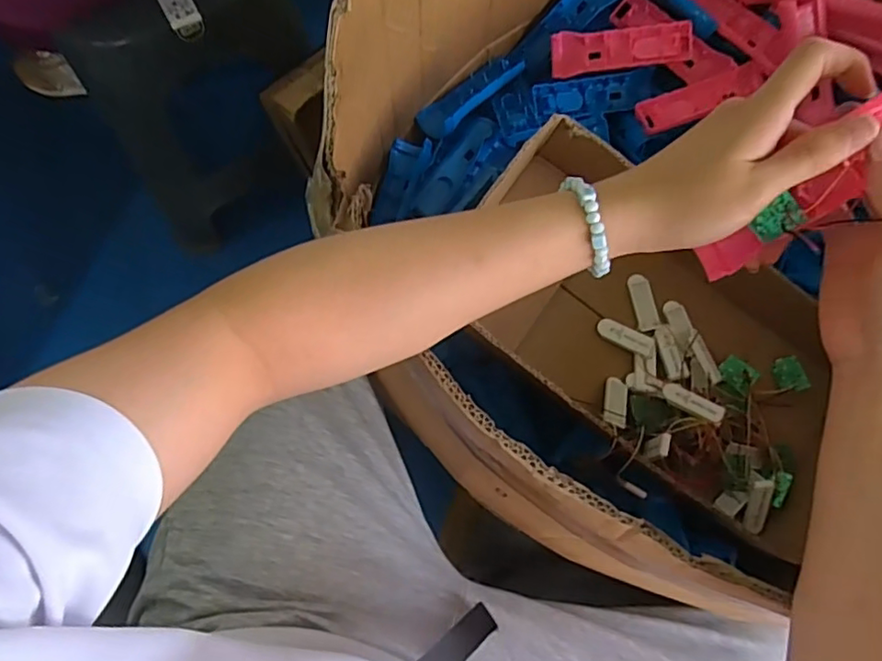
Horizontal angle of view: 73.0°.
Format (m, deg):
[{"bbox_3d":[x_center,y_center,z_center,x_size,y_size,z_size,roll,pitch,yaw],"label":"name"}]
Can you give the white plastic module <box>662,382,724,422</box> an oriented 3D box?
[{"bbox_3d":[0.247,0.070,0.584,0.057,0.006,0.020,27,74,25],"label":"white plastic module"}]

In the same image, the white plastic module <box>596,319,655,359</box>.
[{"bbox_3d":[0.192,0.006,0.615,0.059,0.014,0.020,28,75,7],"label":"white plastic module"}]

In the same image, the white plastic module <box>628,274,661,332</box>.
[{"bbox_3d":[0.215,-0.030,0.632,0.024,0.004,0.059,-12,85,7],"label":"white plastic module"}]

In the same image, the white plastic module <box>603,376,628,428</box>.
[{"bbox_3d":[0.173,0.070,0.591,0.023,0.010,0.060,13,48,2],"label":"white plastic module"}]

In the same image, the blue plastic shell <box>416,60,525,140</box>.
[{"bbox_3d":[0.039,-0.295,0.727,0.050,0.033,0.159,40,77,10],"label":"blue plastic shell"}]

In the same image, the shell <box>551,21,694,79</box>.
[{"bbox_3d":[0.219,-0.345,0.730,0.164,0.022,0.050,0,92,14],"label":"shell"}]

